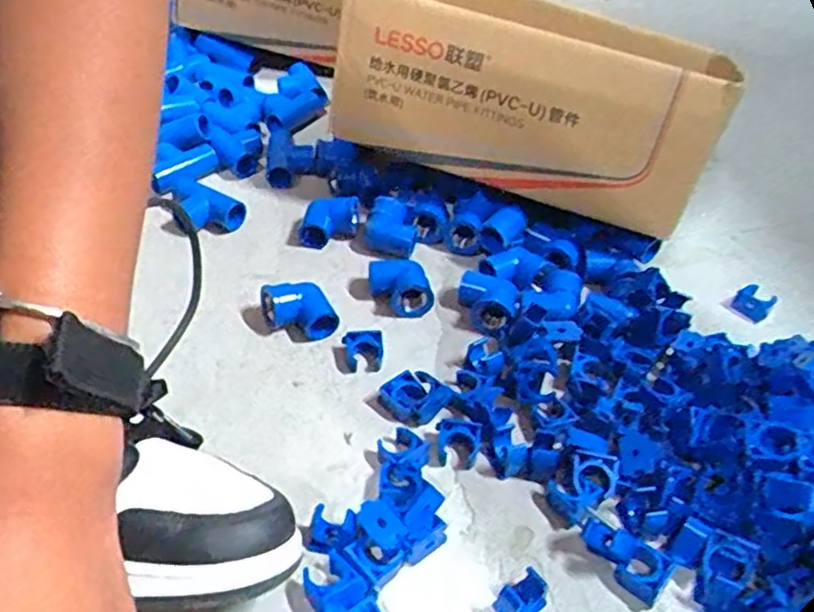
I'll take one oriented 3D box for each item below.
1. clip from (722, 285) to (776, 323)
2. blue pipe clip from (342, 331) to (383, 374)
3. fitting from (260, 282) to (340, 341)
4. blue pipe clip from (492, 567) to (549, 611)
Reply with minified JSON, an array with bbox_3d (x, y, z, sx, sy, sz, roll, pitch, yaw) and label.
[{"bbox_3d":[0.277,-0.002,0.573,0.032,0.026,0.017,33,51,26],"label":"clip"},{"bbox_3d":[-0.031,0.032,0.505,0.027,0.016,0.025,-4,45,-9],"label":"blue pipe clip"},{"bbox_3d":[-0.079,0.004,0.519,0.042,0.029,0.051,-17,48,-21],"label":"fitting"},{"bbox_3d":[0.060,0.157,0.378,0.026,0.022,0.018,-22,50,-25],"label":"blue pipe clip"}]

